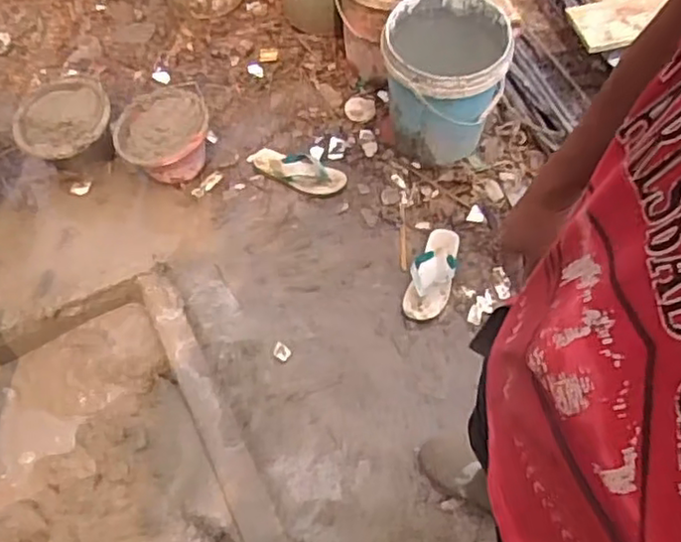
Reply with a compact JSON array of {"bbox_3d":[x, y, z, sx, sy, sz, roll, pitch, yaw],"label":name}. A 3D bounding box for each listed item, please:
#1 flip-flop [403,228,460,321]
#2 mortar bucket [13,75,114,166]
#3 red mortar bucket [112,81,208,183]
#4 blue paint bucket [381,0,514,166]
[{"bbox_3d":[0.231,-0.004,1.670,0.100,0.036,0.263,15,60,5],"label":"flip-flop"},{"bbox_3d":[-0.726,-0.375,1.789,0.236,0.145,0.234,1,60,-2],"label":"mortar bucket"},{"bbox_3d":[-0.462,-0.342,1.770,0.232,0.159,0.249,1,60,-2],"label":"red mortar bucket"},{"bbox_3d":[0.257,-0.498,1.775,0.298,0.339,0.314,1,60,-2],"label":"blue paint bucket"}]

